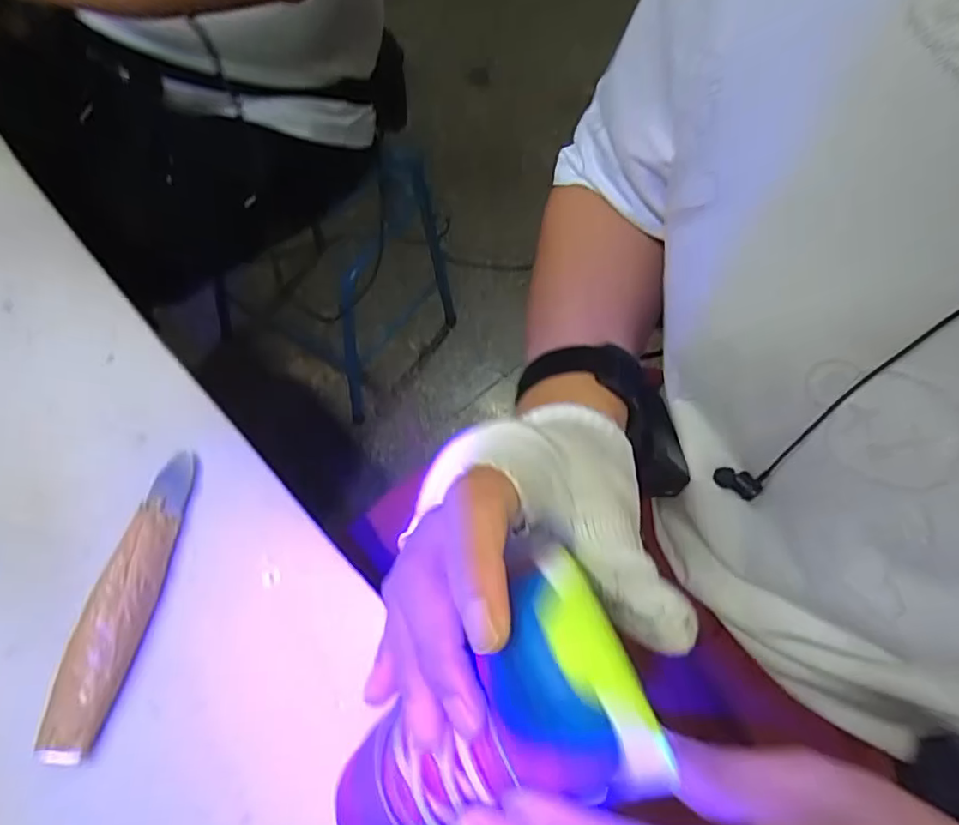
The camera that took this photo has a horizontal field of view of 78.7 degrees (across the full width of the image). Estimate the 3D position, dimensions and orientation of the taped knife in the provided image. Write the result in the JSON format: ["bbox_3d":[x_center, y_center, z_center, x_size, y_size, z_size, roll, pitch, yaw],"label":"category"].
[{"bbox_3d":[-0.195,0.100,0.328,0.027,0.024,0.165,8,61,0],"label":"taped knife"}]

